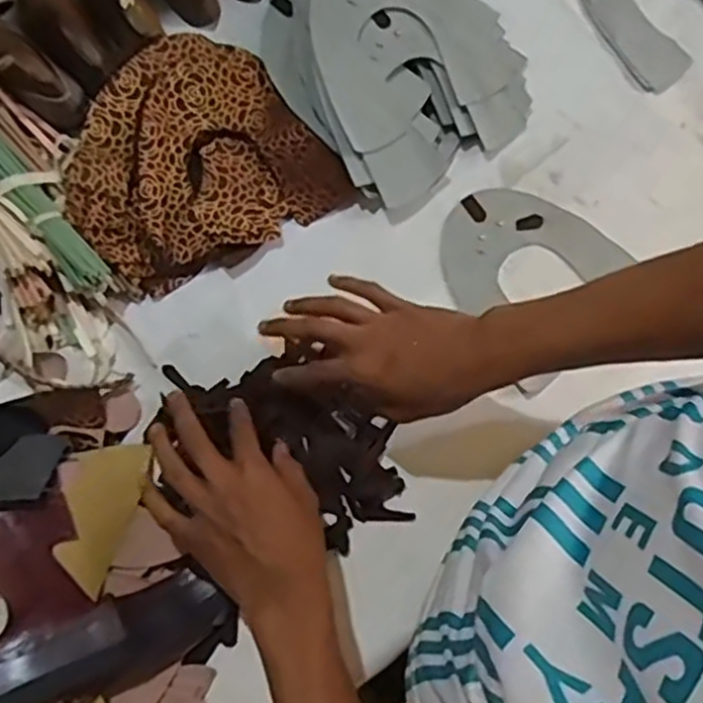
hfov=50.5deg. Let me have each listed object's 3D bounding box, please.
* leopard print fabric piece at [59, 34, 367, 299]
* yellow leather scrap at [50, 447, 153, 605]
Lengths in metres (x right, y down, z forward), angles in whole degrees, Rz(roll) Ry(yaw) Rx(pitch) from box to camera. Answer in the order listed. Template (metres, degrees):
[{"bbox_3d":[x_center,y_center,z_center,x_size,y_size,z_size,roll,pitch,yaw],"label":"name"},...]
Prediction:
[{"bbox_3d":[-0.141,-0.163,0.636,0.208,0.036,0.198,-34,80,-9],"label":"leopard print fabric piece"},{"bbox_3d":[-0.188,0.115,0.556,0.054,0.010,0.122,36,37,-26],"label":"yellow leather scrap"}]

